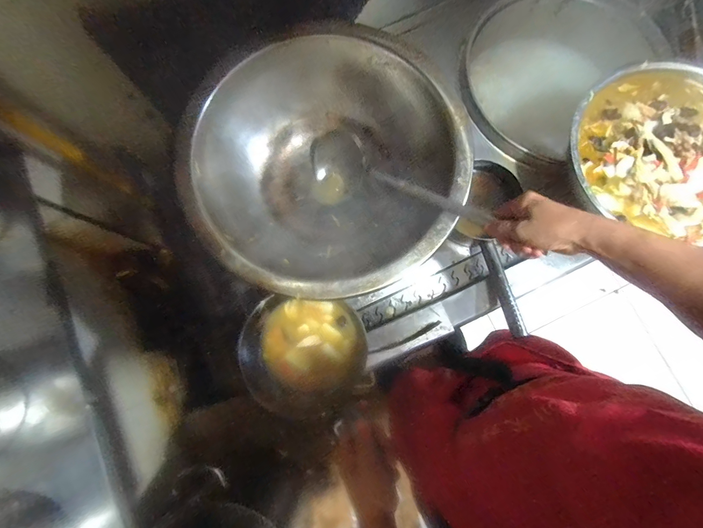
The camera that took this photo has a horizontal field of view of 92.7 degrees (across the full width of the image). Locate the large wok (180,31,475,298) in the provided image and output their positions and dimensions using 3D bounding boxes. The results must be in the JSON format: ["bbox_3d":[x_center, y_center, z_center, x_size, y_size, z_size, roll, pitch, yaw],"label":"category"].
[{"bbox_3d":[-0.031,-0.178,0.683,0.471,0.165,0.490,0,79,0],"label":"large wok"}]

